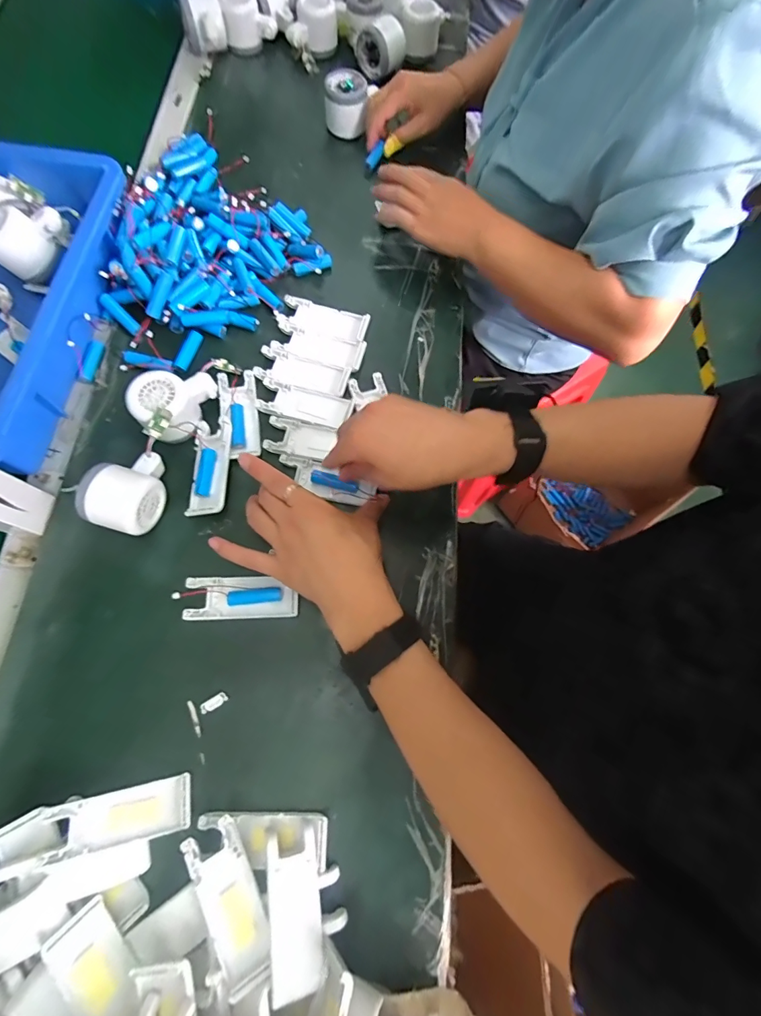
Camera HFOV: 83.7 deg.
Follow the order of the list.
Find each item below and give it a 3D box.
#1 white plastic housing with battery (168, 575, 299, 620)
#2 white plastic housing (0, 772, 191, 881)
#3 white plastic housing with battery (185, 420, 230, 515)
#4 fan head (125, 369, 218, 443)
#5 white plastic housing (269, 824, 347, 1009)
[{"bbox_3d":[-0.135,0.084,0.401,0.110,0.013,0.039,0,72,-4],"label":"white plastic housing with battery"},{"bbox_3d":[-0.225,0.250,0.334,0.135,0.022,0.039,-9,73,-6],"label":"white plastic housing"},{"bbox_3d":[-0.176,-0.041,0.436,0.040,0.017,0.102,2,72,-3],"label":"white plastic housing with battery"},{"bbox_3d":[-0.214,-0.110,0.438,0.064,0.047,0.083,21,72,3],"label":"fan head"},{"bbox_3d":[-0.062,0.303,0.324,0.050,0.021,0.096,1,60,-30],"label":"white plastic housing"}]

